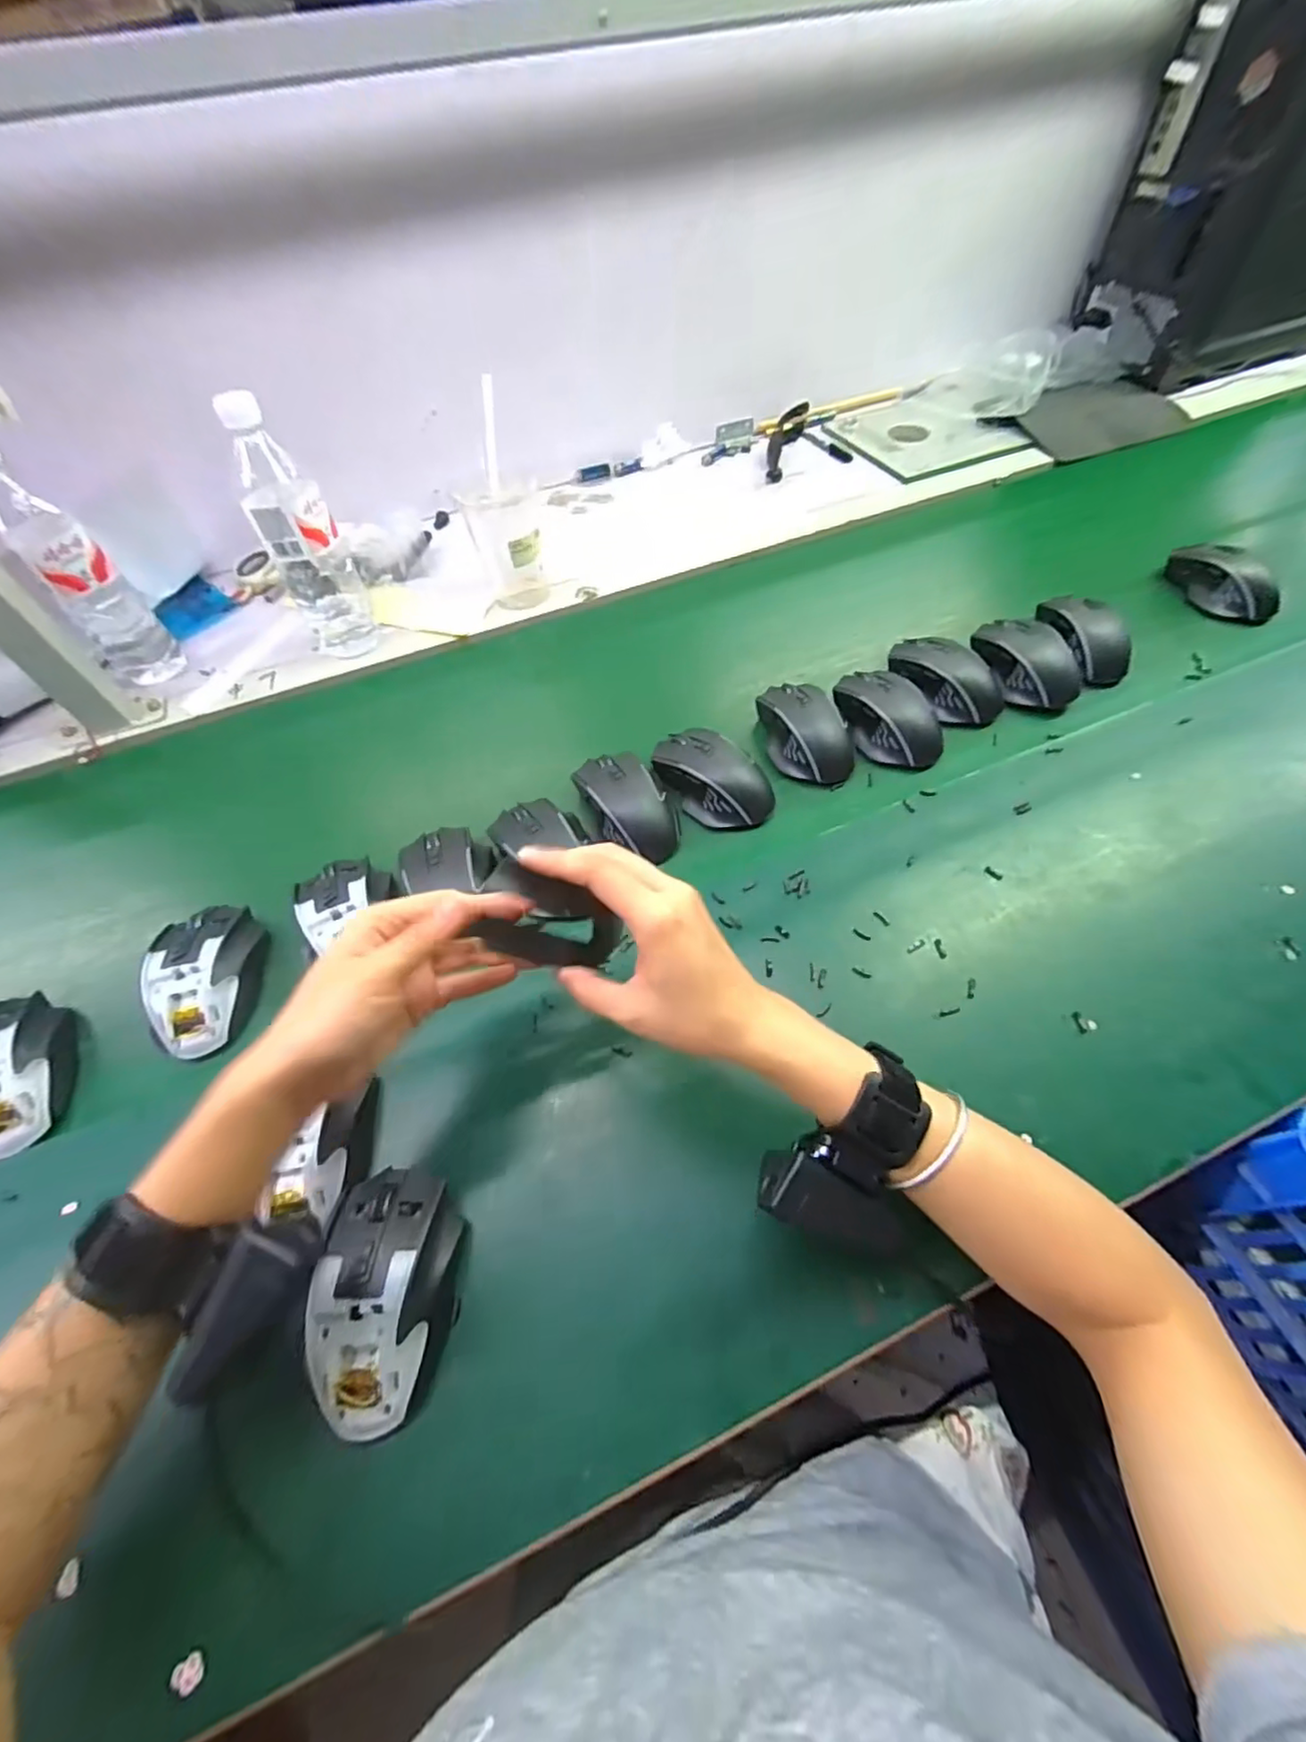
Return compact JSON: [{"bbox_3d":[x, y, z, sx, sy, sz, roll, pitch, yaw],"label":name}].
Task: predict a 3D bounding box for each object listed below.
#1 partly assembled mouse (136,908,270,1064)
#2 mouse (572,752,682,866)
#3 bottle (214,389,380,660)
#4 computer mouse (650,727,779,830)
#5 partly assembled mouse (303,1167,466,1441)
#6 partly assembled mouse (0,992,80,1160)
[{"bbox_3d":[-0.330,0.077,0.452,0.072,0.038,0.116,-11,57,-3],"label":"partly assembled mouse"},{"bbox_3d":[-0.019,-0.060,0.516,0.067,0.034,0.113,-25,59,-12],"label":"mouse"},{"bbox_3d":[-0.347,-0.318,0.602,0.073,0.219,0.060,12,58,11],"label":"bottle"},{"bbox_3d":[0.051,-0.083,0.527,0.064,0.034,0.109,-33,61,-17],"label":"computer mouse"},{"bbox_3d":[-0.140,0.224,0.329,0.065,0.044,0.113,-5,57,0],"label":"partly assembled mouse"},{"bbox_3d":[-0.436,0.135,0.424,0.067,0.050,0.110,-32,61,-16],"label":"partly assembled mouse"}]

